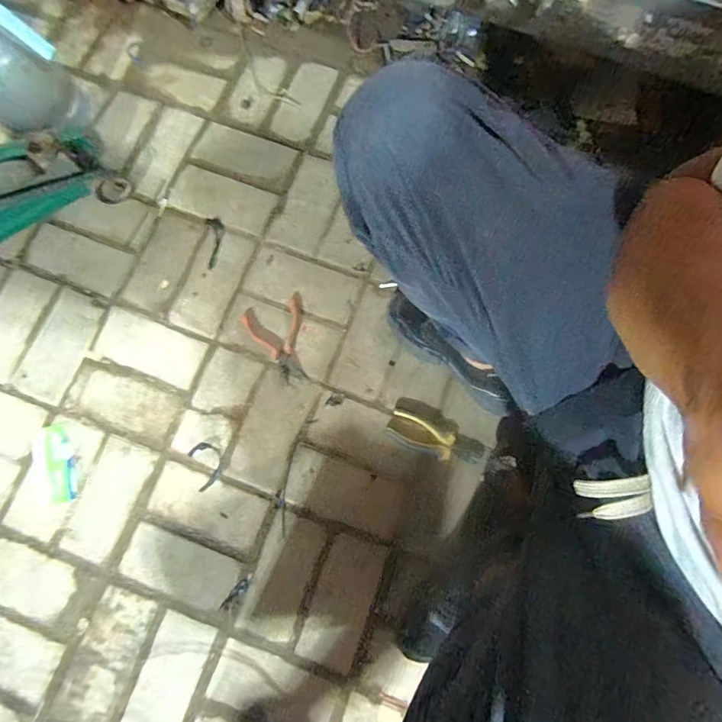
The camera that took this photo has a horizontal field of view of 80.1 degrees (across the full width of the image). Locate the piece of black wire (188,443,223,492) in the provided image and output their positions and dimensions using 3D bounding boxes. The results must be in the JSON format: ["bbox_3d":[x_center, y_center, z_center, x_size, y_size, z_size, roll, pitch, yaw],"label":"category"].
[{"bbox_3d":[-0.246,0.166,0.689,0.048,0.004,0.072,-23,80,-5],"label":"piece of black wire"}]

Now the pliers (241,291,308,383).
[{"bbox_3d":[-0.137,-0.036,0.726,0.102,0.012,0.140,-17,79,-4],"label":"pliers"}]

